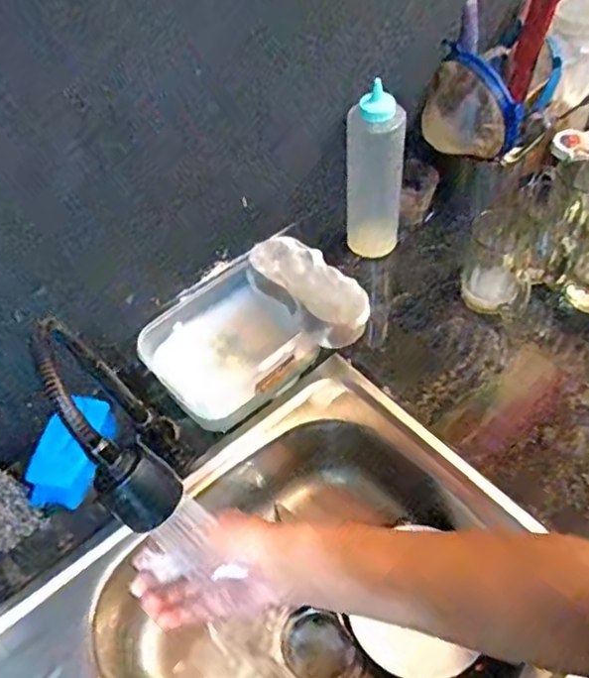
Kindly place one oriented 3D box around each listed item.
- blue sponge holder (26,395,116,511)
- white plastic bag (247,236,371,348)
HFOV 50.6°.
[{"bbox_3d":[-0.238,0.120,0.669,0.057,0.049,0.116,13,53,13],"label":"blue sponge holder"},{"bbox_3d":[0.017,-0.056,0.688,0.076,0.041,0.150,-37,59,-24],"label":"white plastic bag"}]

